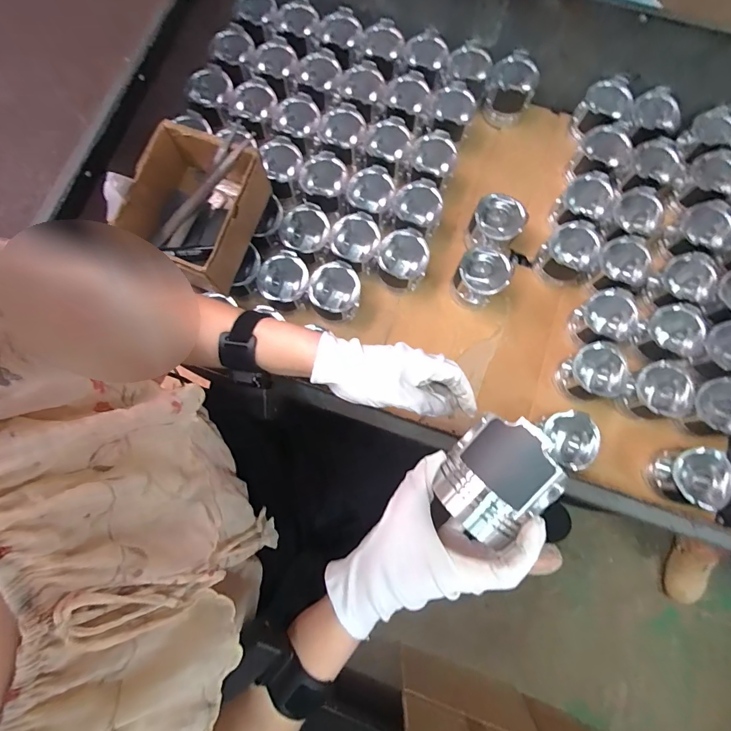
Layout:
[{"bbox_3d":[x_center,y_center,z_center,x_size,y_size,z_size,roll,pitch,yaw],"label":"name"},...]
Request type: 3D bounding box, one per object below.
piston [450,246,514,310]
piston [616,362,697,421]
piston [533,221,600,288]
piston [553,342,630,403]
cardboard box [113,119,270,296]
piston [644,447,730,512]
[{"bbox_3d":[0.196,-0.149,0.677,0.080,0.085,0.083,0,78,1],"label":"piston"},{"bbox_3d":[0.454,0.045,0.640,0.090,0.079,0.086,-7,78,0],"label":"piston"},{"bbox_3d":[0.345,-0.188,0.682,0.087,0.087,0.082,0,78,1],"label":"piston"},{"bbox_3d":[0.363,0.015,0.643,0.084,0.080,0.084,0,78,1],"label":"piston"},{"bbox_3d":[-0.257,-0.231,0.603,0.164,0.105,0.205,23,80,6],"label":"cardboard box"},{"bbox_3d":[0.487,0.170,0.610,0.086,0.088,0.084,3,79,2],"label":"piston"}]

